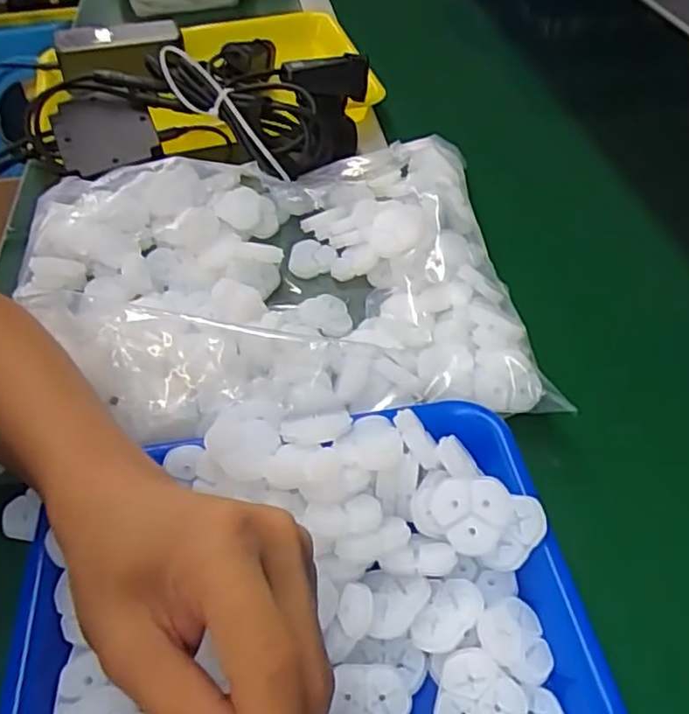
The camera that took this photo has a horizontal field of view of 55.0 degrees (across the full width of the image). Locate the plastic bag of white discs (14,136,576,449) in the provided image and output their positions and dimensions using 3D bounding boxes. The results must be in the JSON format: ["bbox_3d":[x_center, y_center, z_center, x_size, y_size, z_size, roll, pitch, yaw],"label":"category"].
[{"bbox_3d":[-0.058,-0.049,0.451,0.322,0.058,0.248,-7,47,-3],"label":"plastic bag of white discs"}]

